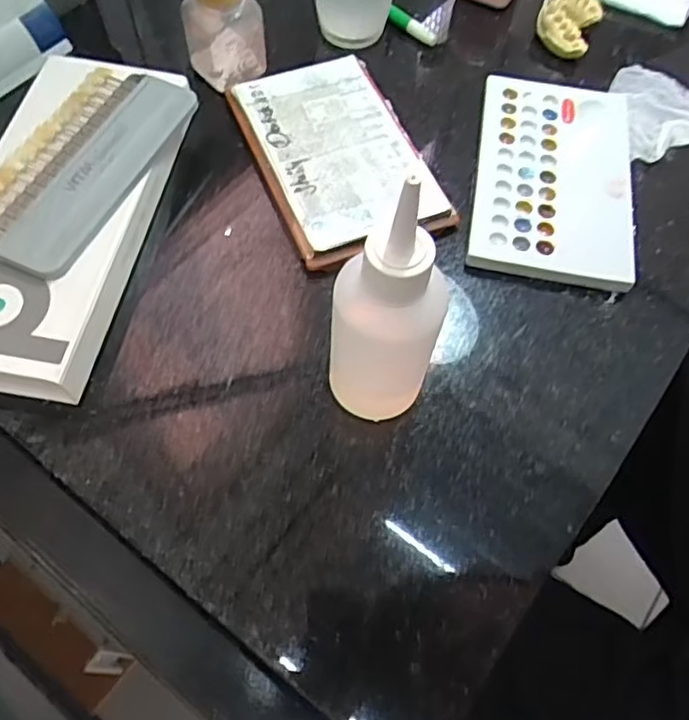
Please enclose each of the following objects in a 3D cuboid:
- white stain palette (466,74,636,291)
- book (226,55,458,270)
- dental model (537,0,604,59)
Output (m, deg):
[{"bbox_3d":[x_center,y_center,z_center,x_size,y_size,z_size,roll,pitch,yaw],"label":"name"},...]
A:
[{"bbox_3d":[0.130,-0.114,0.393,0.095,0.014,0.151,10,64,2],"label":"white stain palette"},{"bbox_3d":[-0.004,-0.129,0.394,0.096,0.016,0.148,-22,67,-13],"label":"book"},{"bbox_3d":[0.162,-0.247,0.455,0.040,0.021,0.052,22,65,8],"label":"dental model"}]

